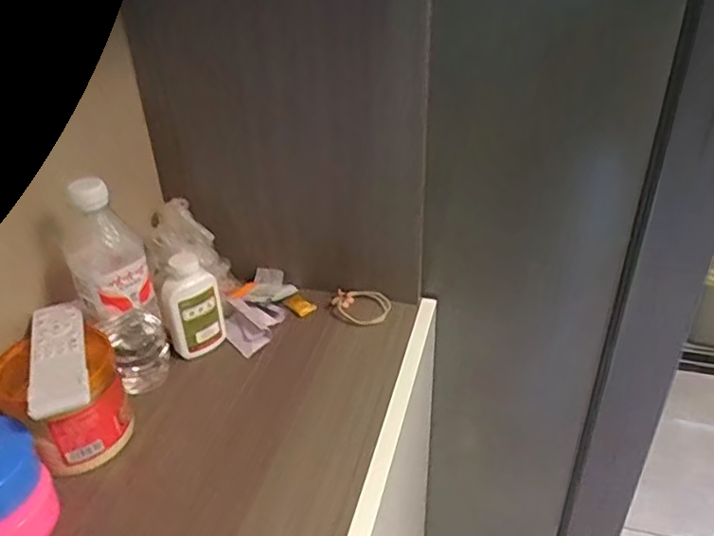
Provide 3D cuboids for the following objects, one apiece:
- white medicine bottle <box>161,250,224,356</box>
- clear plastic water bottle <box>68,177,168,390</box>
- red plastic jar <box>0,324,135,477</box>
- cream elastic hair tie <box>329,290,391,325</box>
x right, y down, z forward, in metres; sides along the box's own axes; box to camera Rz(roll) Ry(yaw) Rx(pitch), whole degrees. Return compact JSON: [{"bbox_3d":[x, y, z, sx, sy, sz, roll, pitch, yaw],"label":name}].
[{"bbox_3d":[-0.178,0.045,0.667,0.060,0.125,0.032,-13,35,-16],"label":"white medicine bottle"},{"bbox_3d":[-0.233,0.025,0.598,0.068,0.238,0.057,-16,36,-20],"label":"clear plastic water bottle"},{"bbox_3d":[-0.271,0.128,0.556,0.100,0.098,0.093,-1,33,1],"label":"red plastic jar"},{"bbox_3d":[0.006,0.047,0.757,0.069,0.020,0.053,14,37,23],"label":"cream elastic hair tie"}]

